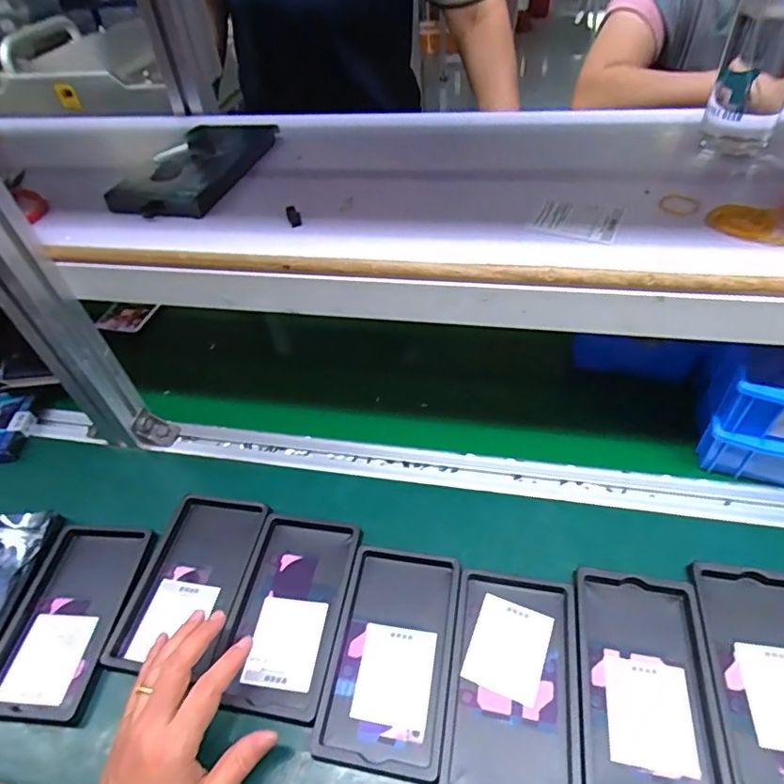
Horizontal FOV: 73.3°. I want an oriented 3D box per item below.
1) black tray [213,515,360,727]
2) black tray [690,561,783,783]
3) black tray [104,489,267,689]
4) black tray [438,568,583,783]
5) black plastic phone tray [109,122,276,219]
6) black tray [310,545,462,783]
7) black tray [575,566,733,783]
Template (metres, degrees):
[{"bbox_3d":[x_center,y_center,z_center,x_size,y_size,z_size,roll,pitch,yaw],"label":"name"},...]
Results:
[{"bbox_3d":[-0.088,0.184,0.450,0.093,0.020,0.159,5,47,11],"label":"black tray"},{"bbox_3d":[0.285,0.208,0.383,0.098,0.013,0.158,4,46,10],"label":"black tray"},{"bbox_3d":[-0.176,0.163,0.472,0.098,0.012,0.157,3,46,9],"label":"black tray"},{"bbox_3d":[0.092,0.217,0.396,0.092,0.012,0.159,6,47,11],"label":"black tray"},{"bbox_3d":[-0.191,-0.224,0.520,0.103,0.022,0.180,7,47,12],"label":"black plastic phone tray"},{"bbox_3d":[0.001,0.204,0.421,0.094,0.009,0.163,5,47,11],"label":"black tray"},{"bbox_3d":[0.187,0.214,0.387,0.092,0.014,0.155,6,47,11],"label":"black tray"}]

